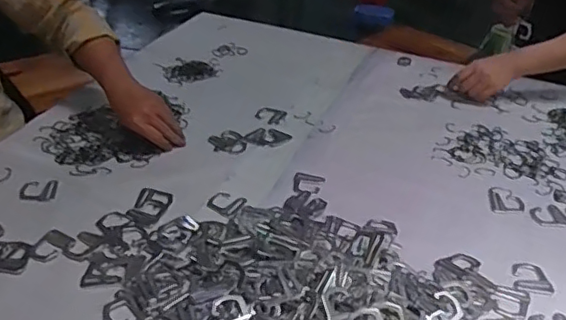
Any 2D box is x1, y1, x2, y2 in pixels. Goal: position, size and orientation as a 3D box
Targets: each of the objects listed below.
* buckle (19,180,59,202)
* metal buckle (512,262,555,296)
[{"bbox_3d":[-0.350,0.044,0.850,0.049,0.006,0.049,-2,33,-8],"label":"buckle"},{"bbox_3d":[0.320,0.151,0.761,0.048,0.004,0.053,9,33,8],"label":"metal buckle"}]

